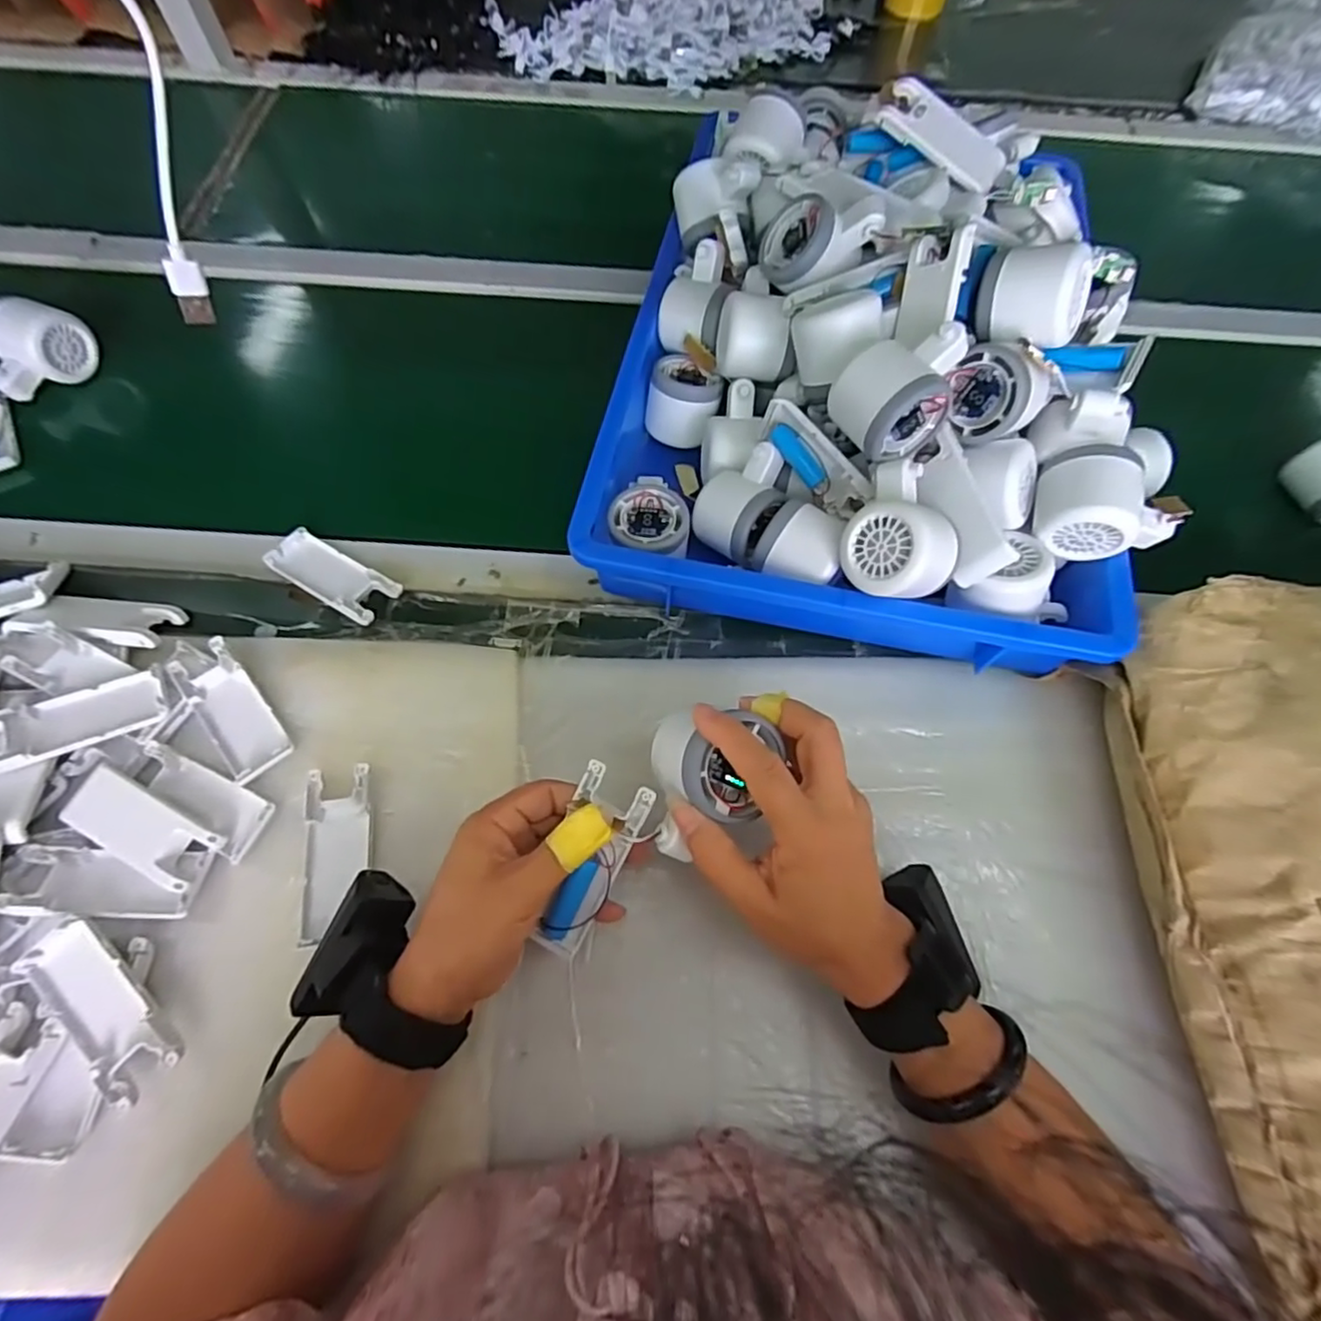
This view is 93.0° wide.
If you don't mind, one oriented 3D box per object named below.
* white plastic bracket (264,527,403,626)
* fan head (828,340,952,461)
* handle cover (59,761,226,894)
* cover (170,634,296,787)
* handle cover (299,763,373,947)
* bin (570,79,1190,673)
[{"bbox_3d":[-0.246,-0.064,0.467,0.100,0.010,0.040,28,68,11],"label":"white plastic bracket"},{"bbox_3d":[0.144,-0.165,0.392,0.064,0.047,0.055,-26,69,-13],"label":"fan head"},{"bbox_3d":[-0.319,0.102,0.382,0.099,0.017,0.039,27,68,10],"label":"handle cover"},{"bbox_3d":[-0.285,0.034,0.415,0.040,0.013,0.101,-37,72,-17],"label":"cover"},{"bbox_3d":[-0.197,0.115,0.381,0.038,0.010,0.097,-7,66,-5],"label":"handle cover"},{"bbox_3d":[0.157,-0.224,0.475,0.364,0.159,0.414,11,66,3],"label":"bin"}]

